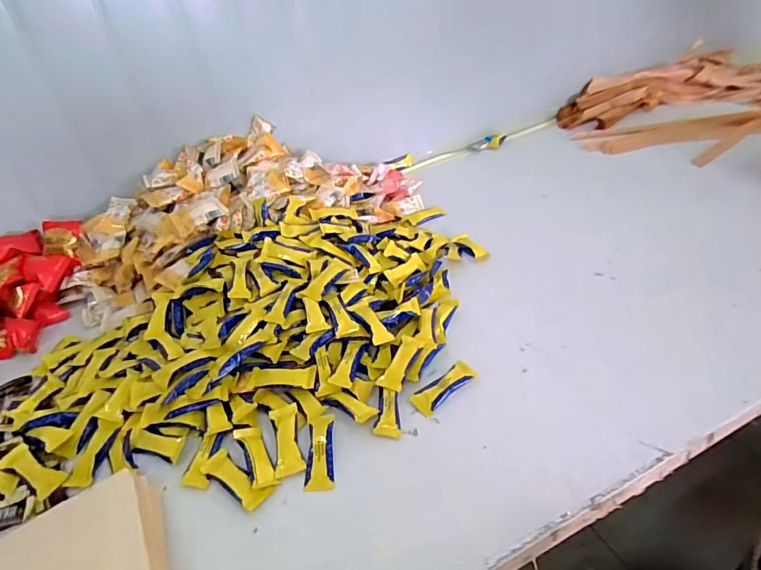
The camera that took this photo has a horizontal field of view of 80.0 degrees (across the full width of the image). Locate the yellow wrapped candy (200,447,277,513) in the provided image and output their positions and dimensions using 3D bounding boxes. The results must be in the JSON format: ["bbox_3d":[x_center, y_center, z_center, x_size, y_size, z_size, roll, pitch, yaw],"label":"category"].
[{"bbox_3d":[-0.124,0.164,0.386,0.071,0.009,0.025,19,43,32],"label":"yellow wrapped candy"}]

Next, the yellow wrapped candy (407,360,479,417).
[{"bbox_3d":[0.061,0.099,0.442,0.069,0.006,0.026,-30,41,-28],"label":"yellow wrapped candy"}]

